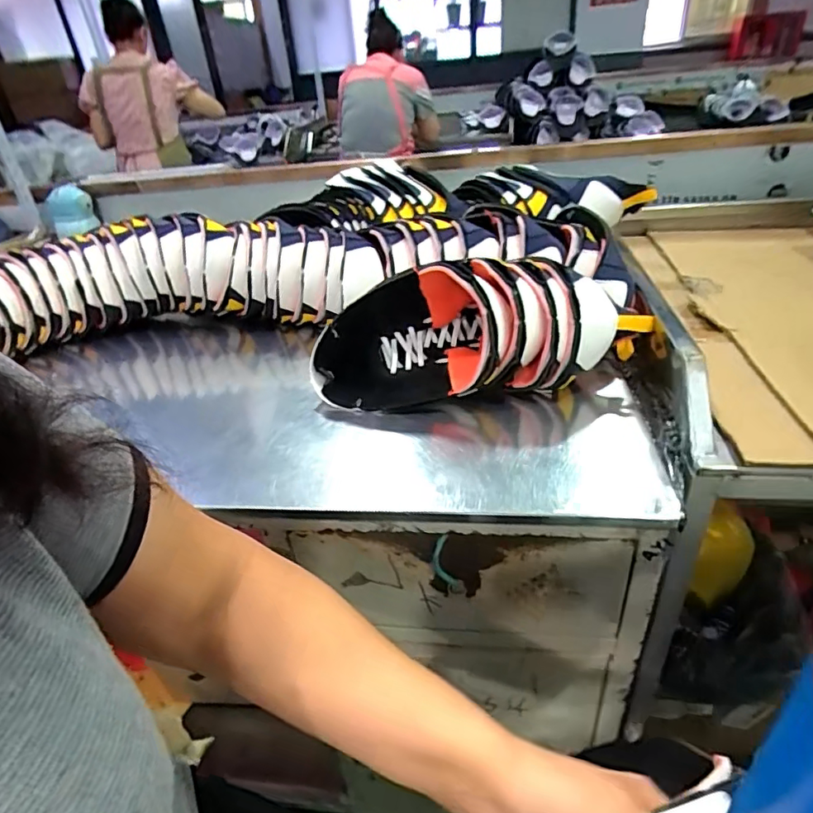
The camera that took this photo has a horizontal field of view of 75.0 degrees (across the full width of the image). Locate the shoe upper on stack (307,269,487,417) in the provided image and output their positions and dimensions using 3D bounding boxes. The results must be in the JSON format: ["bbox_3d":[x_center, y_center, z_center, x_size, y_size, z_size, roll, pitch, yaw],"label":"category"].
[{"bbox_3d":[-0.007,-0.080,0.618,0.211,0.130,0.125,-7,33,0],"label":"shoe upper on stack"}]

